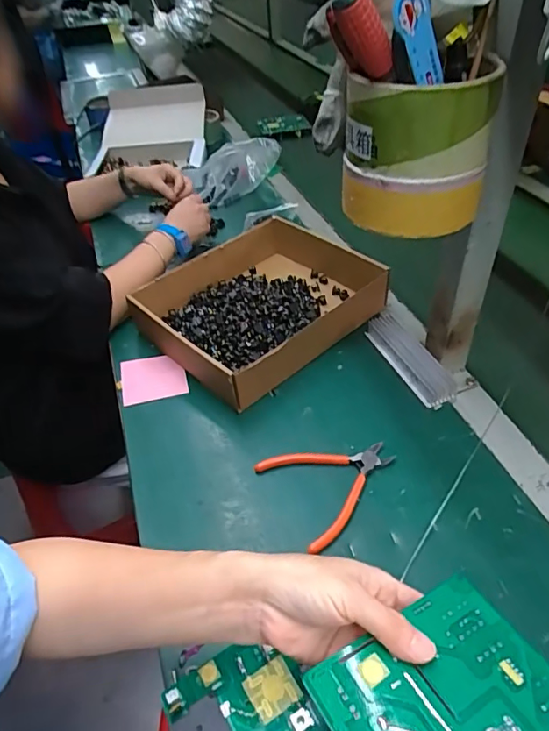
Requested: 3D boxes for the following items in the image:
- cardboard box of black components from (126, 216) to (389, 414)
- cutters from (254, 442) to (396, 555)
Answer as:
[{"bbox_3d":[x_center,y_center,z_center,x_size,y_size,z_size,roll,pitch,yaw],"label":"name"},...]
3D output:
[{"bbox_3d":[-0.011,-0.097,0.742,0.320,0.080,0.236,-35,50,-26],"label":"cardboard box of black components"},{"bbox_3d":[0.064,0.118,0.547,0.132,0.010,0.111,-27,46,-19],"label":"cutters"}]

